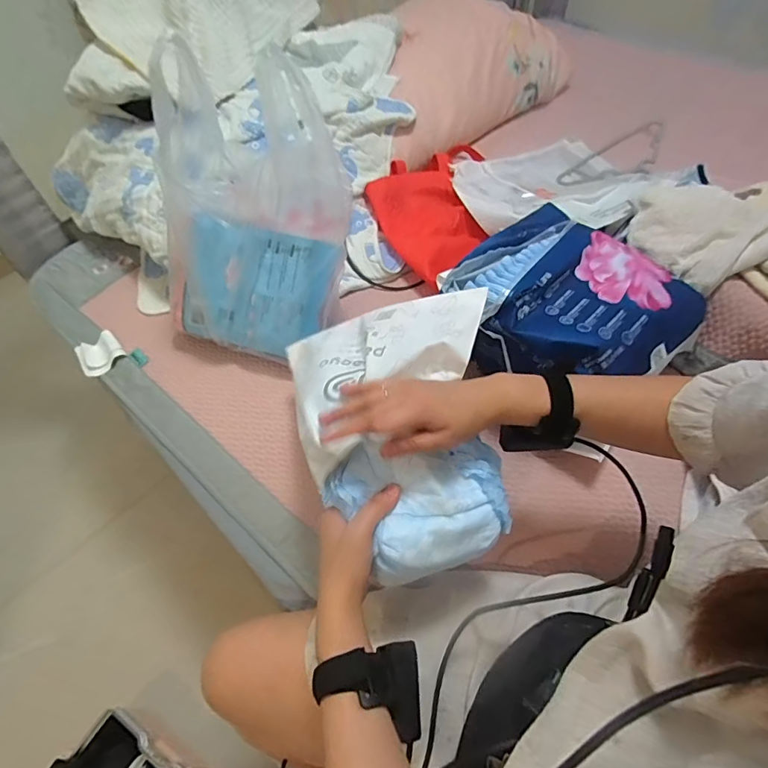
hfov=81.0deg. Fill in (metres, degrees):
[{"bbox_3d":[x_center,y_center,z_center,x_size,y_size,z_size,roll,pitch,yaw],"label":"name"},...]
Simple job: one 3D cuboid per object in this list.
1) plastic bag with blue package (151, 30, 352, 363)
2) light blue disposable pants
[{"bbox_3d":[-0.183,-0.228,0.605,0.211,0.316,0.219,23,59,19],"label":"plastic bag with blue package"},{"bbox_3d":[0.038,0.109,0.407,0.163,0.067,0.102,-14,54,-6],"label":"light blue disposable pants"}]

